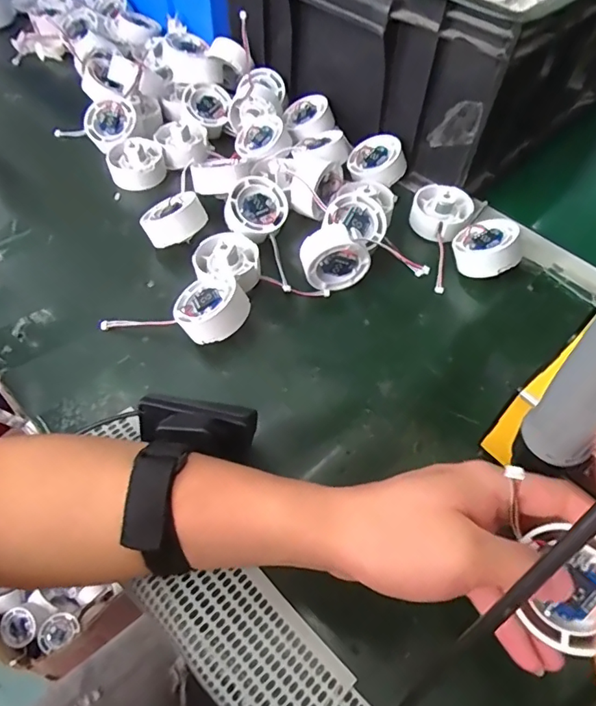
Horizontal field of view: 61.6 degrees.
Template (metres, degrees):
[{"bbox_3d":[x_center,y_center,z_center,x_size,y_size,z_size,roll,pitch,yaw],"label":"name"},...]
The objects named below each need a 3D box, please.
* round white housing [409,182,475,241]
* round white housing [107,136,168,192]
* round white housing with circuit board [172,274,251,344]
[{"bbox_3d":[0.136,-0.136,0.474,0.053,0.031,0.058,1,54,-2],"label":"round white housing"},{"bbox_3d":[-0.162,-0.193,0.503,0.054,0.027,0.054,1,54,-2],"label":"round white housing"},{"bbox_3d":[-0.067,-0.036,0.386,0.055,0.025,0.055,-16,46,17],"label":"round white housing with circuit board"}]

